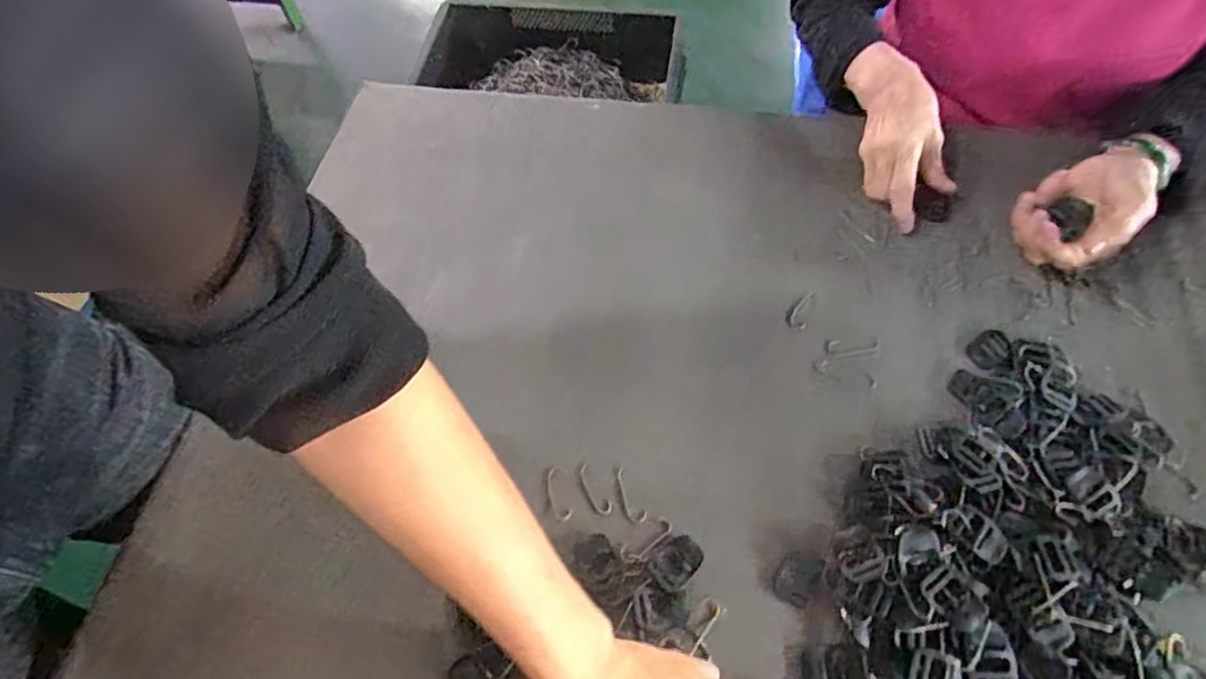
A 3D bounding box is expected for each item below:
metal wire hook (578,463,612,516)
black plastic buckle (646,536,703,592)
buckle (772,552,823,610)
[{"bbox_3d":[-0.008,0.110,0.474,0.014,0.004,0.042,-30,62,-14],"label":"metal wire hook"},{"bbox_3d":[0.050,0.154,0.446,0.029,0.004,0.038,39,69,23],"label":"black plastic buckle"},{"bbox_3d":[0.132,0.163,0.441,0.026,0.004,0.036,25,64,17],"label":"buckle"}]

